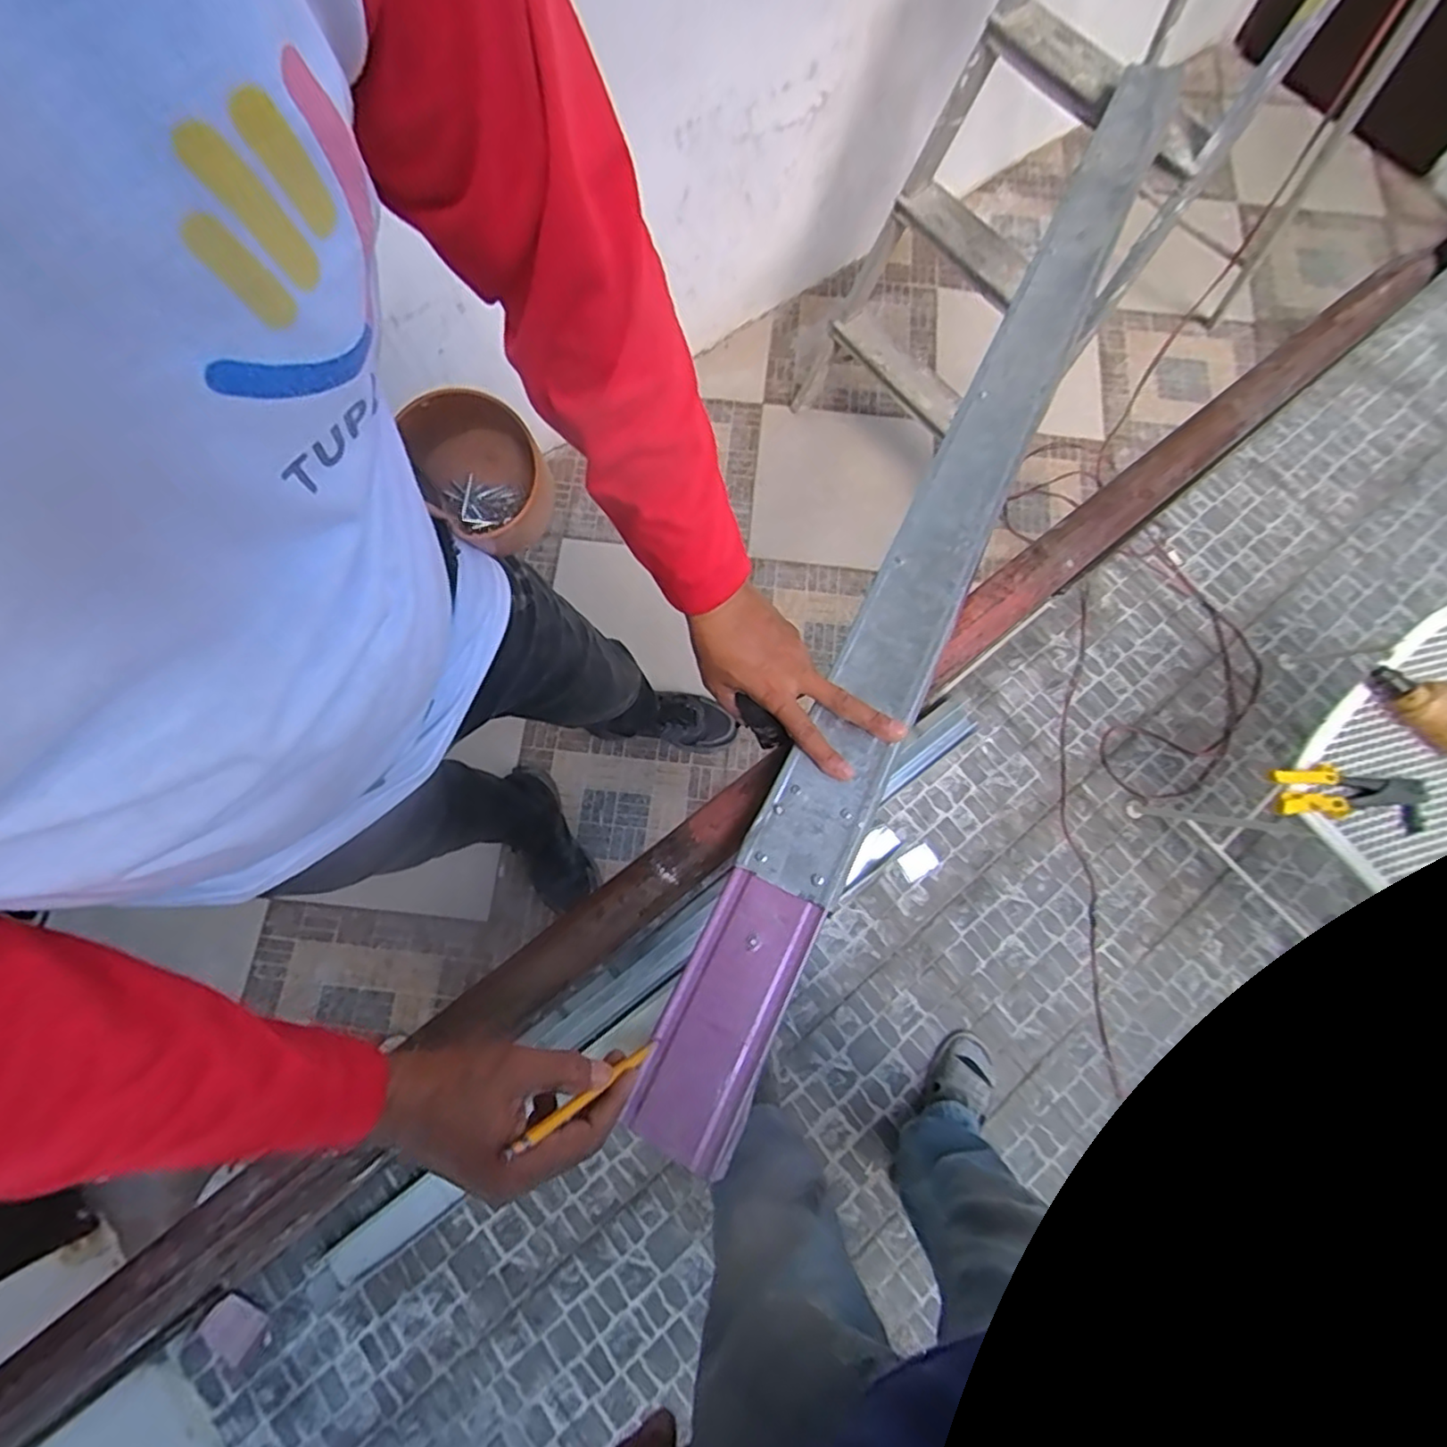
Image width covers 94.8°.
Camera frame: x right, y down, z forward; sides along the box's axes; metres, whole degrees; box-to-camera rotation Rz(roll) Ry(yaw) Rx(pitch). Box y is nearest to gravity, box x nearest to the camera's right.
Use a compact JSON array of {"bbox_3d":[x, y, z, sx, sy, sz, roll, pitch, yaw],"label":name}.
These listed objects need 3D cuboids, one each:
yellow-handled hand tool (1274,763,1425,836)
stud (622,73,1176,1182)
[{"bbox_3d":[0.919,0.107,0.974,0.256,0.052,0.082,5,73,1],"label":"yellow-handled hand tool"},{"bbox_3d":[0.241,-0.245,0.632,0.073,0.032,1.264,26,70,7],"label":"stud"}]

